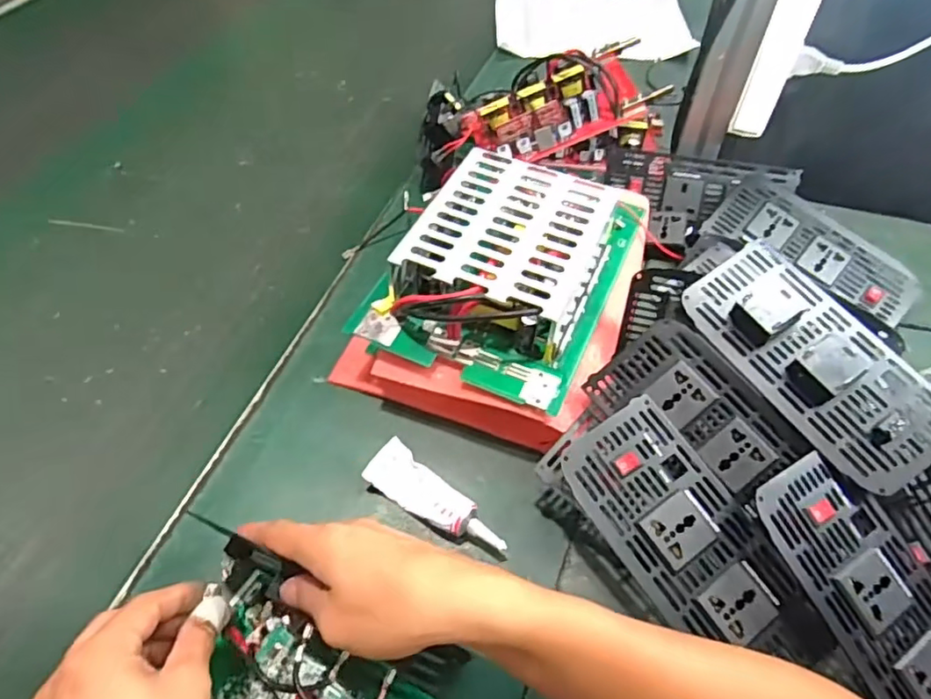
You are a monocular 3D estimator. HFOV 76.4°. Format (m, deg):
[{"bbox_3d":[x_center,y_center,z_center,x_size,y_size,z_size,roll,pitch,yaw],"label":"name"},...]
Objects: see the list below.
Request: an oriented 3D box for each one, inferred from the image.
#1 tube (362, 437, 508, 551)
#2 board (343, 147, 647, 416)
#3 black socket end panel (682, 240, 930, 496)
[{"bbox_3d":[-0.020,0.112,0.443,0.114,0.027,0.035,28,58,19],"label":"tube"},{"bbox_3d":[0.039,-0.078,0.496,0.173,0.059,0.227,22,56,16],"label":"board"},{"bbox_3d":[0.252,0.002,0.417,0.091,0.026,0.192,-34,68,-5],"label":"black socket end panel"}]

